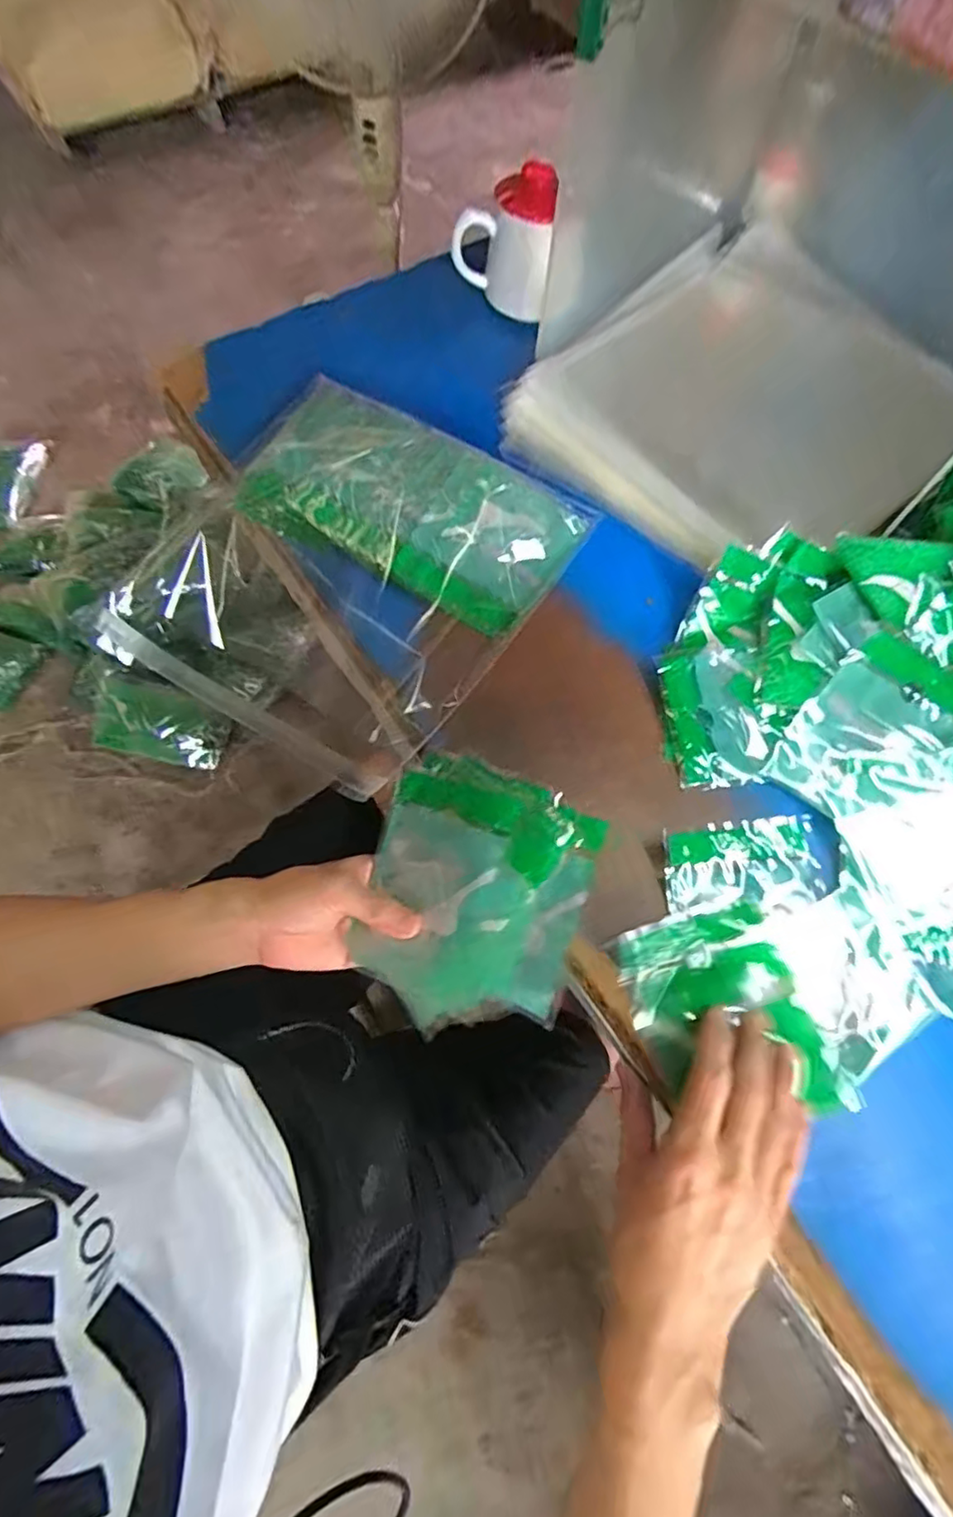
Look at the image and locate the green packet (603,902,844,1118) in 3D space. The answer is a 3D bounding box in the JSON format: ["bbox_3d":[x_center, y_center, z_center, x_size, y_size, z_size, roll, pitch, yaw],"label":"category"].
[{"bbox_3d":[0.154,0.162,0.388,0.105,0.012,0.128,-18,72,-4],"label":"green packet"}]

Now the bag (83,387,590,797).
[{"bbox_3d":[-0.097,-0.153,0.504,0.282,0.049,0.301,29,70,11],"label":"bag"}]

